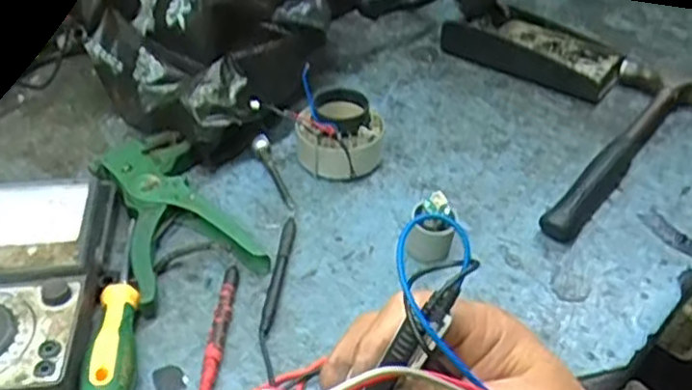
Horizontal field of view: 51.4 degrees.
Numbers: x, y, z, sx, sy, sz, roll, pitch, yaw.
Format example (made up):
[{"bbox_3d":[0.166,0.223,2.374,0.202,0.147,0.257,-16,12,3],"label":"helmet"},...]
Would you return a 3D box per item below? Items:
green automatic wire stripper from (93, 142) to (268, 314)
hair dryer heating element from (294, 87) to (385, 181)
[{"bbox_3d":[-0.129,0.006,0.513,0.080,0.022,0.177,-19,44,-21],"label":"green automatic wire stripper"},{"bbox_3d":[-0.005,-0.048,0.552,0.068,0.051,0.067,0,40,0],"label":"hair dryer heating element"}]

